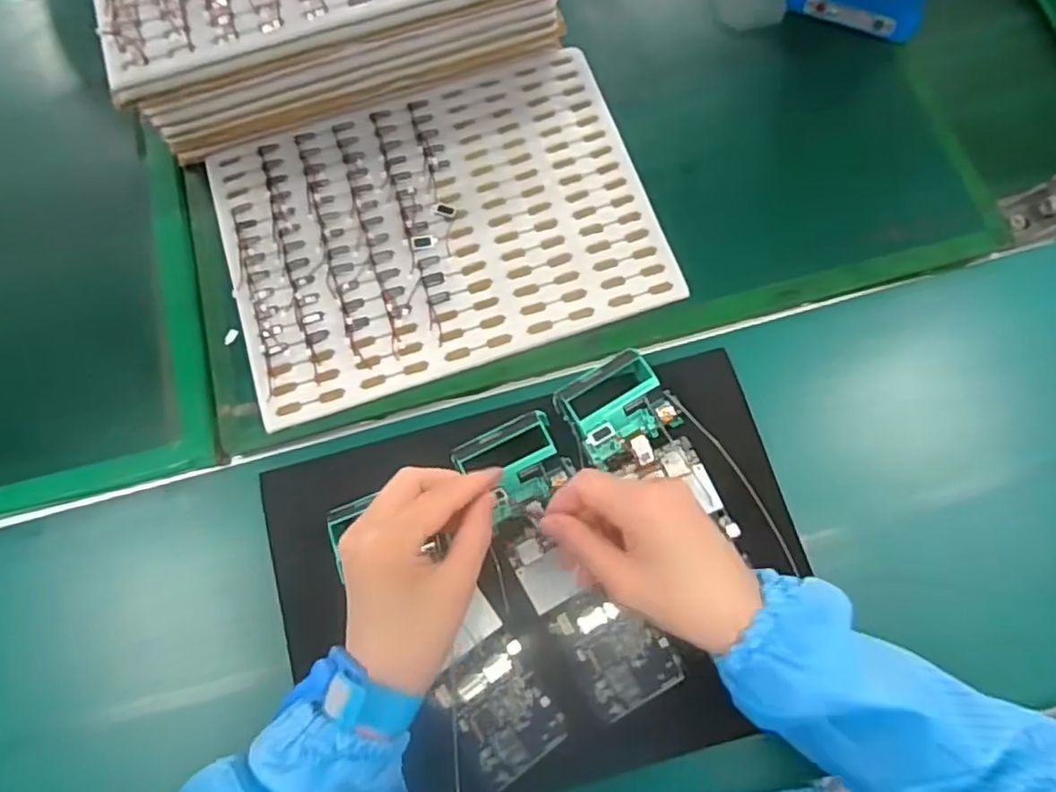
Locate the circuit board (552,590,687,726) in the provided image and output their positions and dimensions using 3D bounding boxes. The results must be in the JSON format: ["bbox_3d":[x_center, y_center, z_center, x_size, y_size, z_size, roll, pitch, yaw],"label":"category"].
[{"bbox_3d":[0.059,0.166,0.440,0.057,0.007,0.072,-31,76,-7],"label":"circuit board"}]

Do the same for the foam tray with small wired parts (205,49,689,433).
[{"bbox_3d":[-0.070,-0.132,0.521,0.317,0.010,0.237,-18,75,-3],"label":"foam tray with small wired parts"}]

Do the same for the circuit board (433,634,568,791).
[{"bbox_3d":[-0.017,0.201,0.430,0.058,0.006,0.076,-34,77,-7],"label":"circuit board"}]

